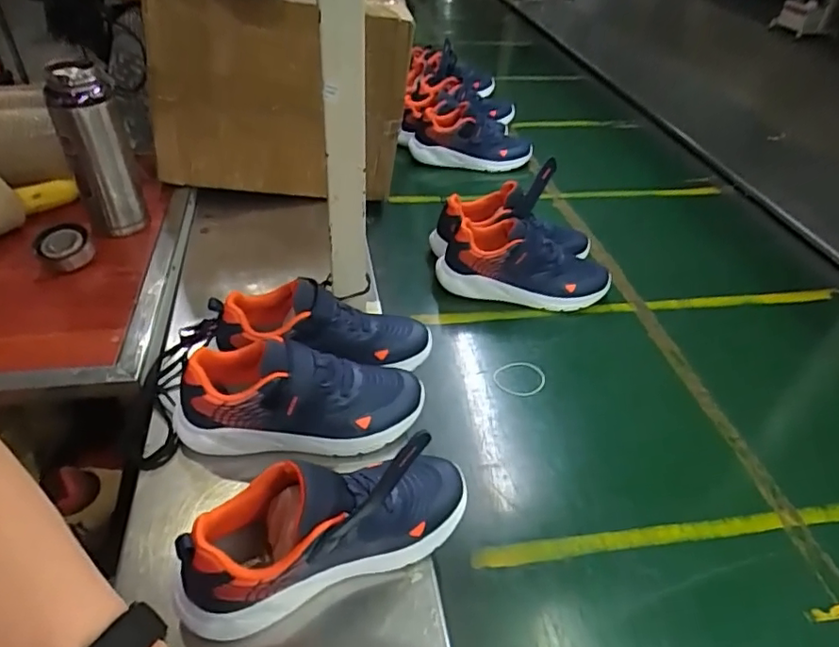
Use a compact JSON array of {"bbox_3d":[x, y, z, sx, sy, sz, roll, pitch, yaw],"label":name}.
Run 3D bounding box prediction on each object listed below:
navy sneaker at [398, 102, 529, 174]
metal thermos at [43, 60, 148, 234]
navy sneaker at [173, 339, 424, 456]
[{"bbox_3d":[0.099,-0.373,1.137,0.259,0.110,0.115,4,37,-13],"label":"navy sneaker"},{"bbox_3d":[-0.430,-0.224,0.771,0.079,0.216,0.063,-22,43,-24],"label":"metal thermos"},{"bbox_3d":[-0.119,0.070,0.574,0.236,0.099,0.075,-4,39,-3],"label":"navy sneaker"}]

